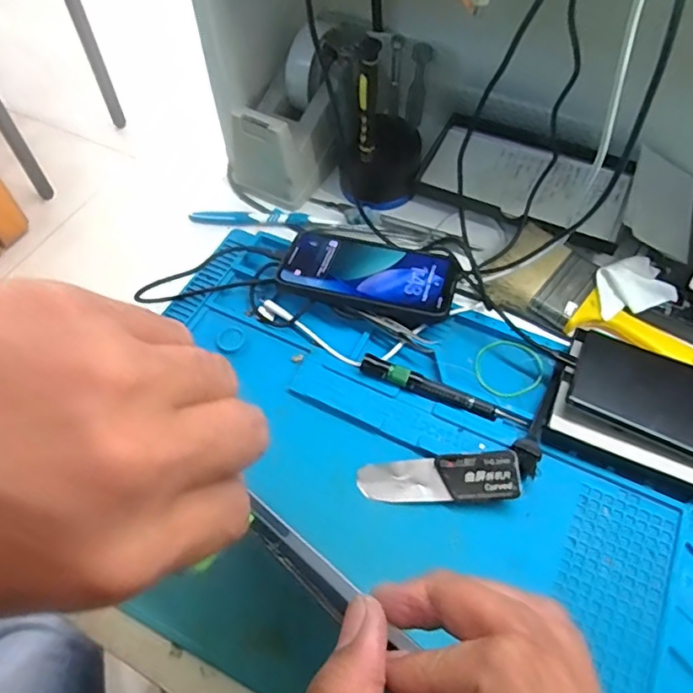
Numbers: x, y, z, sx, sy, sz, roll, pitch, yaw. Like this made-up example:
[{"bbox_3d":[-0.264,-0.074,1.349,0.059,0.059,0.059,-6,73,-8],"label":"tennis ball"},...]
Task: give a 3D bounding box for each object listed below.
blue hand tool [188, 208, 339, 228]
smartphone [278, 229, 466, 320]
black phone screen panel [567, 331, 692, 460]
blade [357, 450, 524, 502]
[{"bbox_3d":[-0.081,-0.124,0.551,0.144,0.015,0.019,5,57,4],"label":"blue hand tool"},{"bbox_3d":[0.020,-0.065,0.490,0.146,0.010,0.075,12,52,10],"label":"smartphone"},{"bbox_3d":[0.250,0.042,0.415,0.162,0.012,0.080,25,61,10],"label":"black phone screen panel"},{"bbox_3d":[0.065,0.094,0.402,0.111,0.004,0.031,-6,73,9],"label":"blade"}]

